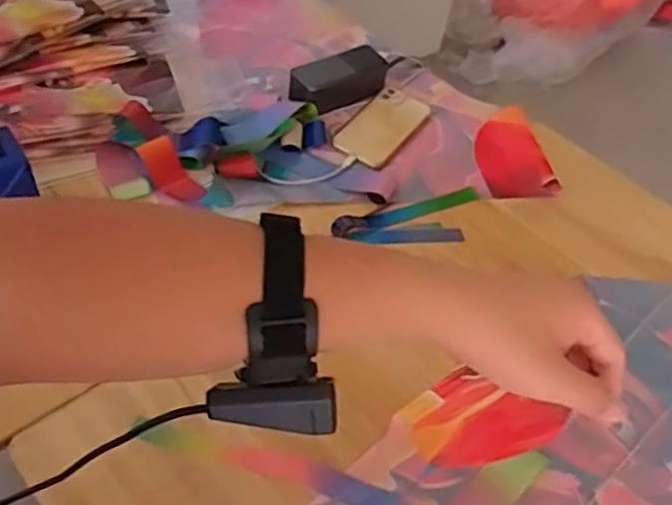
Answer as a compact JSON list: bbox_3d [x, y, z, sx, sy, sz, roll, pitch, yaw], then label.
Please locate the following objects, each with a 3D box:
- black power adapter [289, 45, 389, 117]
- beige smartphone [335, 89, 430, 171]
[{"bbox_3d":[0.003,-0.233,0.964,0.150,0.052,0.062,-26,57,-27],"label":"black power adapter"},{"bbox_3d":[0.063,-0.167,0.932,0.078,0.013,0.160,31,51,18],"label":"beige smartphone"}]

